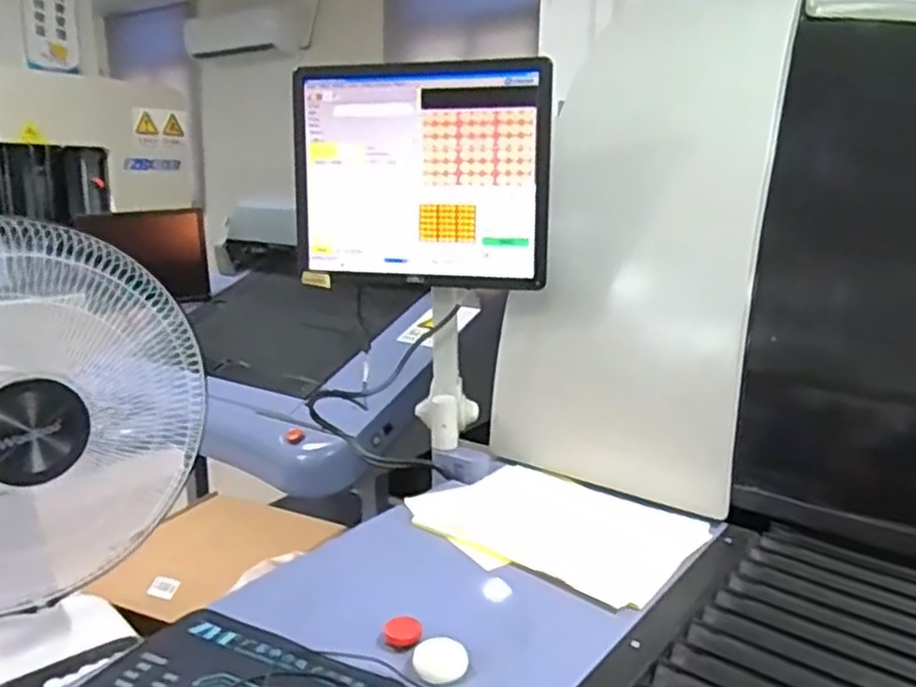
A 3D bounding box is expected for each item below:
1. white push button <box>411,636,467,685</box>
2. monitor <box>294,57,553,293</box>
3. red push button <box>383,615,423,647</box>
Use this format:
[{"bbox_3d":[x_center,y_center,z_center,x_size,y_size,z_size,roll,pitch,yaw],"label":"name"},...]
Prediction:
[{"bbox_3d":[-0.017,0.306,0.703,0.052,0.014,0.055,0,13,-3],"label":"white push button"},{"bbox_3d":[-0.056,-0.238,1.038,0.368,0.300,0.047,5,14,16],"label":"monitor"},{"bbox_3d":[-0.056,0.298,0.756,0.039,0.012,0.036,0,13,-3],"label":"red push button"}]

